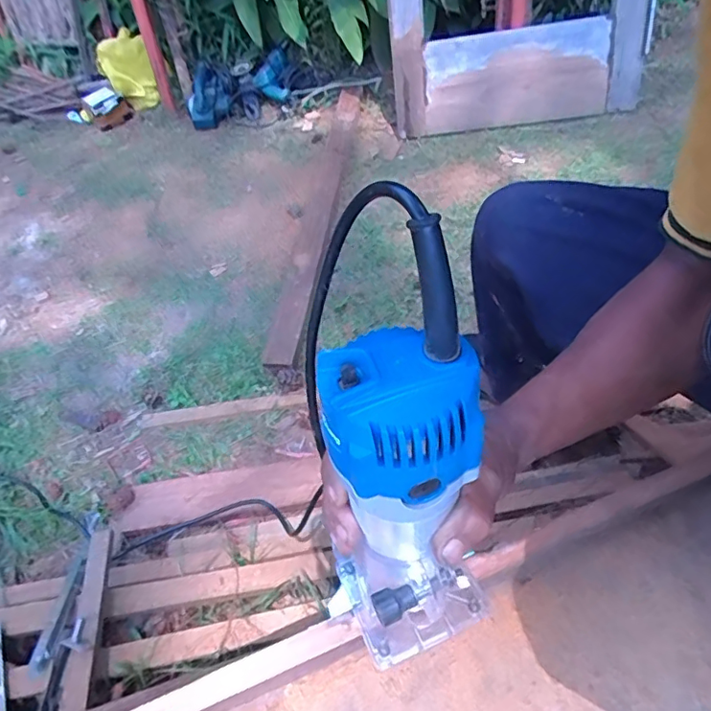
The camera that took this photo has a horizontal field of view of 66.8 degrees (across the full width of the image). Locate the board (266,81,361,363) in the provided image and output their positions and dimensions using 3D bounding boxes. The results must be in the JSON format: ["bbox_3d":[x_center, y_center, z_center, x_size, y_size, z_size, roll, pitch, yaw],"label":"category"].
[{"bbox_3d":[-0.088,-0.427,1.455,0.092,0.057,1.188,3,50,9],"label":"board"}]

